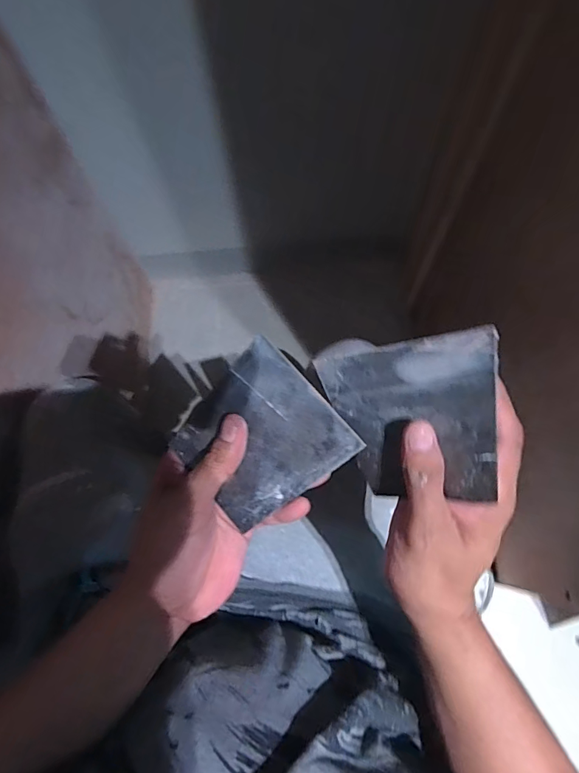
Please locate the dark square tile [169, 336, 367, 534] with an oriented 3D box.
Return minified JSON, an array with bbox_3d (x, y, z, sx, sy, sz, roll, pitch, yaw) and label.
[{"bbox_3d":[-0.019,0.035,0.281,0.095,0.004,0.093,-45,80,8],"label":"dark square tile"}]

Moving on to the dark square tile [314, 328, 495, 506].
[{"bbox_3d":[0.073,0.021,0.260,0.105,0.004,0.095,-8,103,38],"label":"dark square tile"}]

